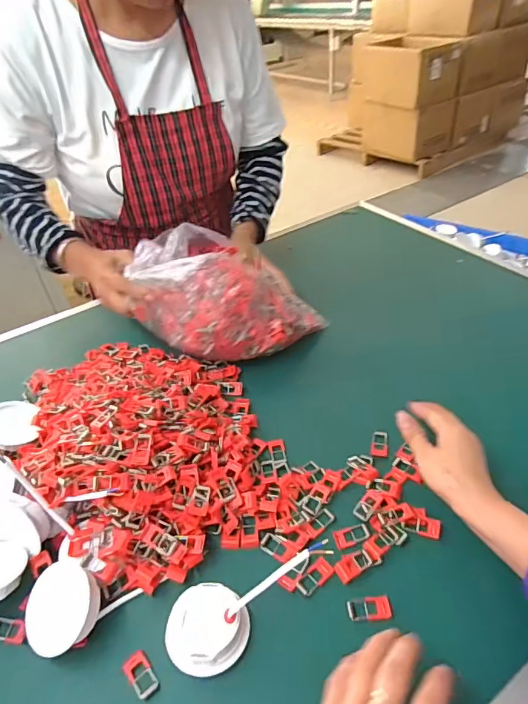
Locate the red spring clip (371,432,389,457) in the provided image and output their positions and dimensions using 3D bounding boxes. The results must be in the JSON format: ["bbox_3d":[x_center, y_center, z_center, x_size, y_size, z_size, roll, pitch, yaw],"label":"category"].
[{"bbox_3d":[0.139,0.110,0.536,0.020,0.009,0.039,6,41,14],"label":"red spring clip"}]

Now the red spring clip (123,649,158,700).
[{"bbox_3d":[-0.103,0.272,0.379,0.020,0.004,0.033,-31,46,-28],"label":"red spring clip"}]

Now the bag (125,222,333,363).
[{"bbox_3d":[-0.048,-0.084,0.646,0.245,0.149,0.156,-3,40,3],"label":"bag"}]

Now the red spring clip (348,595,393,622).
[{"bbox_3d":[0.095,0.231,0.405,0.038,0.008,0.019,-4,40,2],"label":"red spring clip"}]

